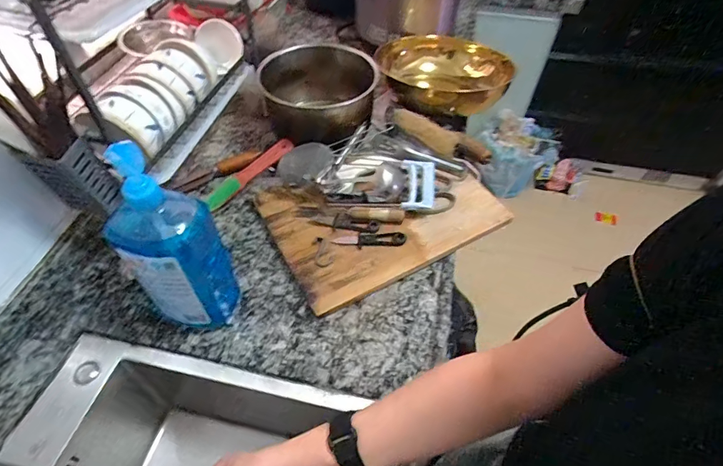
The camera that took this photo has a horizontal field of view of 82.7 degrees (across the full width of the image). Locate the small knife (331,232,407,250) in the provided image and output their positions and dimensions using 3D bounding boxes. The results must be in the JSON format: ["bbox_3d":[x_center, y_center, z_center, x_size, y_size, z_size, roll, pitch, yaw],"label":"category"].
[{"bbox_3d":[0.013,0.011,0.670,0.116,0.009,0.027,-2,52,-3],"label":"small knife"}]

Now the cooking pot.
[{"bbox_3d":[-0.090,-0.263,0.794,0.199,0.133,0.193,1,52,-1],"label":"cooking pot"}]

